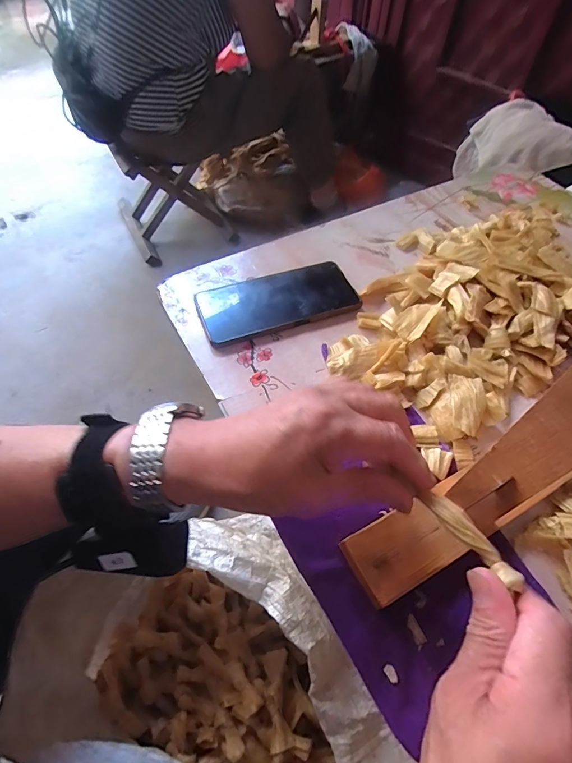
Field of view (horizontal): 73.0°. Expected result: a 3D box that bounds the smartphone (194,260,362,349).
[{"bbox_3d":[-0.009,-0.087,0.409,0.161,0.010,0.077,-15,58,-14],"label":"smartphone"}]

